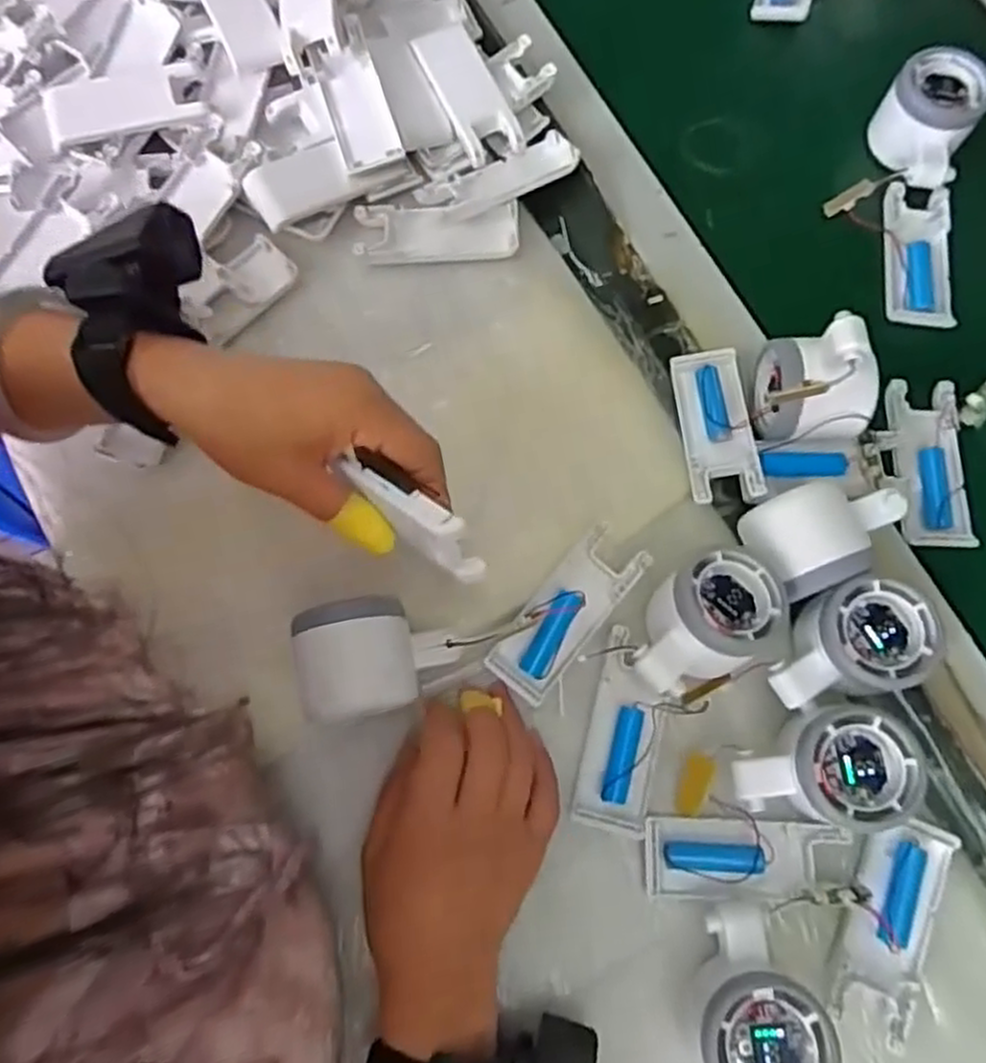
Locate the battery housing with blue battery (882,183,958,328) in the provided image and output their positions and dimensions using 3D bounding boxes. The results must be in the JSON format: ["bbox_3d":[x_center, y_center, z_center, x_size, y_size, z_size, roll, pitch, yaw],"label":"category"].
[{"bbox_3d":[0.279,-0.179,0.501,0.045,0.012,0.098,4,74,2],"label":"battery housing with blue battery"}]

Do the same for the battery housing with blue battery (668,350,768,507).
[{"bbox_3d":[0.132,-0.065,0.450,0.040,0.020,0.102,-3,63,1],"label":"battery housing with blue battery"}]

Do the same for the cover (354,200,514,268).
[{"bbox_3d":[-0.036,-0.193,0.491,0.102,0.012,0.038,-1,74,0],"label":"cover"}]

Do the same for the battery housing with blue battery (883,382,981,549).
[{"bbox_3d":[0.260,-0.042,0.454,0.041,0.012,0.103,2,74,1],"label":"battery housing with blue battery"}]

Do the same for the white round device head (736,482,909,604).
[{"bbox_3d":[0.182,0.001,0.418,0.084,0.047,0.058,-21,75,-5],"label":"white round device head"}]

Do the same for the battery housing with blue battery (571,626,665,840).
[{"bbox_3d":[0.071,0.106,0.407,0.037,0.017,0.102,12,75,4],"label":"battery housing with blue battery"}]

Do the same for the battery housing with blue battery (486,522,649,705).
[{"bbox_3d":[0.041,0.044,0.423,0.038,0.023,0.101,39,78,10],"label":"battery housing with blue battery"}]

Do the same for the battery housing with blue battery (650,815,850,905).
[{"bbox_3d":[0.128,0.169,0.391,0.098,0.015,0.039,2,74,1],"label":"battery housing with blue battery"}]

